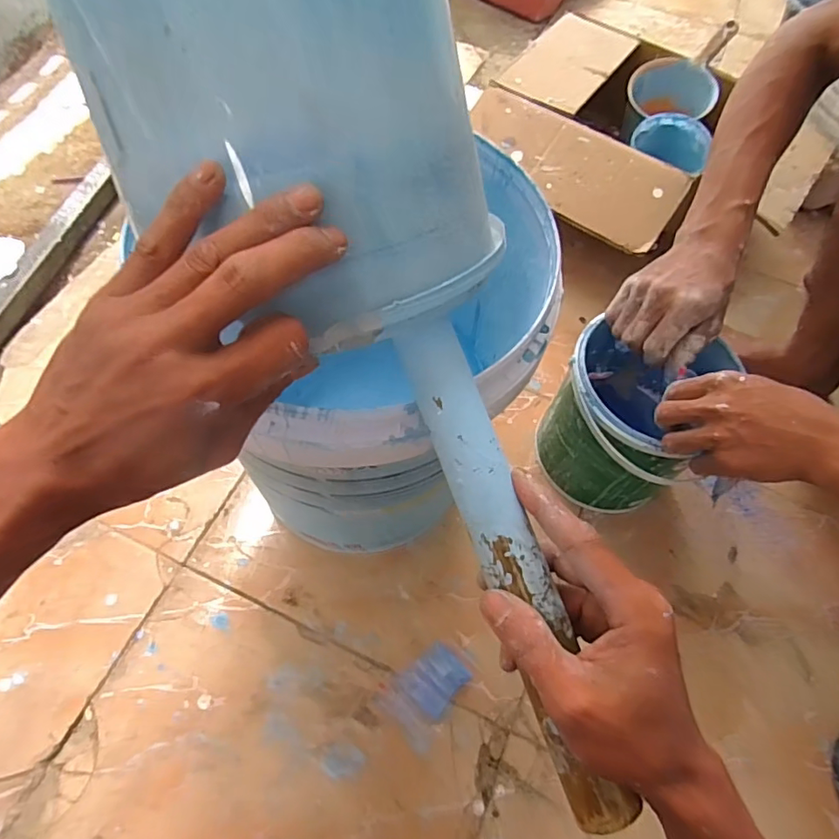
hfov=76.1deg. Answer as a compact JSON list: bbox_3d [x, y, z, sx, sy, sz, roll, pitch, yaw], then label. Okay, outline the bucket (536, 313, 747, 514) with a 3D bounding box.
[{"bbox_3d":[0.243,0.000,0.636,0.170,0.192,0.185,2,62,-3],"label":"bucket"}]

